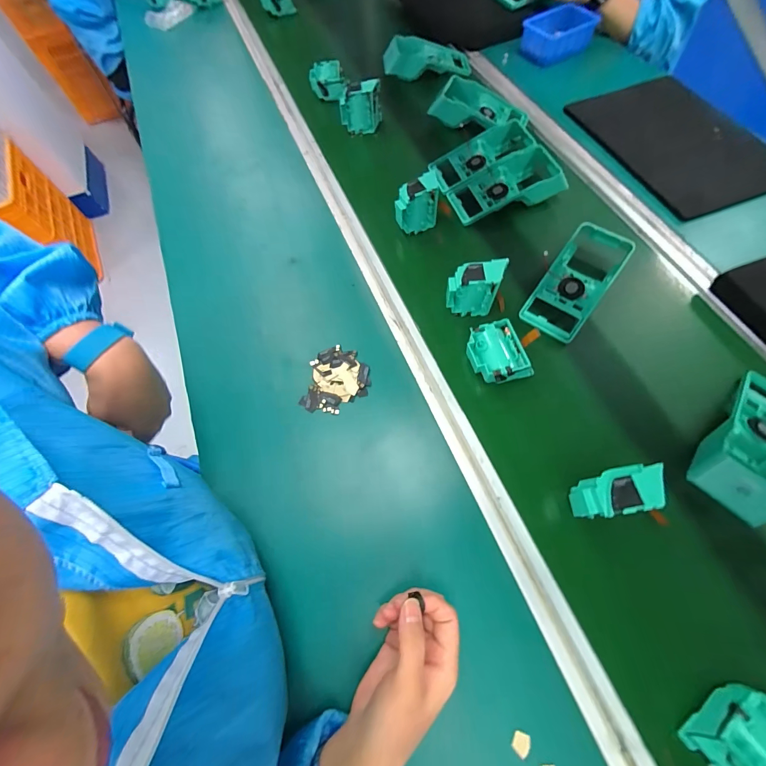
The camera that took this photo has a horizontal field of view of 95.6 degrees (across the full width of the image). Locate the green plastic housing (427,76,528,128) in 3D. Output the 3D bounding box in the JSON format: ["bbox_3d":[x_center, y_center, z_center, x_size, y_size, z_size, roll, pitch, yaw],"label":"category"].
[{"bbox_3d":[0.189,-0.534,0.675,0.179,0.050,0.105,26,69,15],"label":"green plastic housing"}]

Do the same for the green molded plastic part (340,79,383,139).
[{"bbox_3d":[-0.042,-0.529,0.680,0.076,0.085,0.028,-16,65,-4],"label":"green molded plastic part"}]

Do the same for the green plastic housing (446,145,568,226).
[{"bbox_3d":[0.204,-0.330,0.580,0.183,0.048,0.087,-16,65,-4],"label":"green plastic housing"}]

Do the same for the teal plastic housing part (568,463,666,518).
[{"bbox_3d":[0.240,0.113,0.359,0.074,0.055,0.042,-10,65,-1],"label":"teal plastic housing part"}]

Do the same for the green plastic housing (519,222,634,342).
[{"bbox_3d":[0.277,-0.149,0.493,0.081,0.046,0.183,34,71,18],"label":"green plastic housing"}]

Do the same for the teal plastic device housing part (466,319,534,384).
[{"bbox_3d":[0.147,-0.039,0.453,0.069,0.027,0.075,-16,65,-4],"label":"teal plastic device housing part"}]

